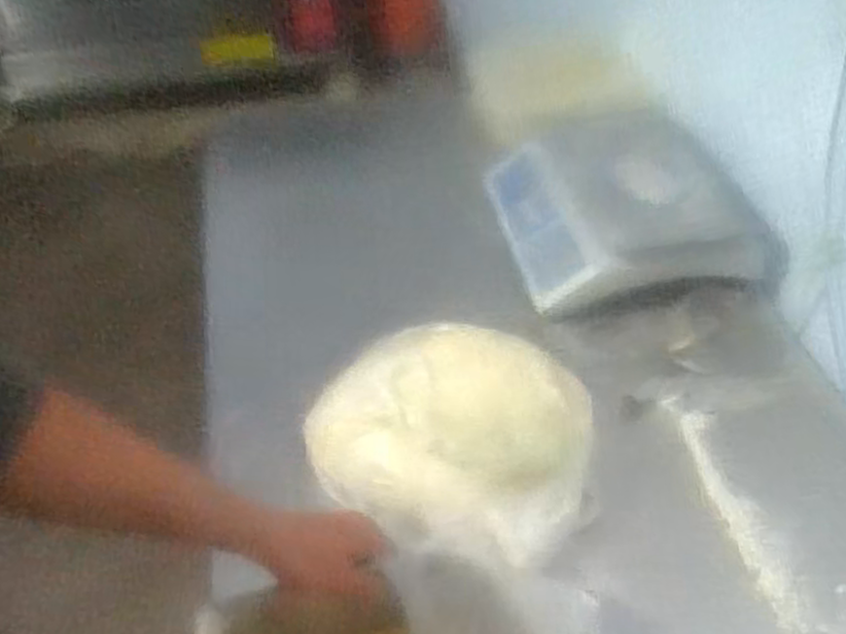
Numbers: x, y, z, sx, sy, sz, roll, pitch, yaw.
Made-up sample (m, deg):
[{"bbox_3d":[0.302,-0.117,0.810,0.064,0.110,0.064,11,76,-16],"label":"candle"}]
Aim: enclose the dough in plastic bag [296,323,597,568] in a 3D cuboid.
[{"bbox_3d":[0.028,0.136,0.857,0.307,0.100,0.271,10,45,9],"label":"dough in plastic bag"}]

